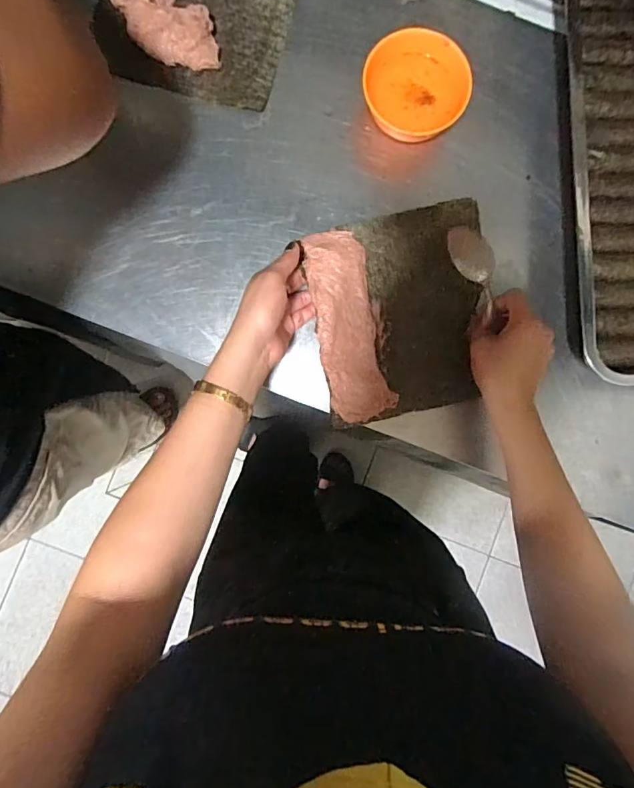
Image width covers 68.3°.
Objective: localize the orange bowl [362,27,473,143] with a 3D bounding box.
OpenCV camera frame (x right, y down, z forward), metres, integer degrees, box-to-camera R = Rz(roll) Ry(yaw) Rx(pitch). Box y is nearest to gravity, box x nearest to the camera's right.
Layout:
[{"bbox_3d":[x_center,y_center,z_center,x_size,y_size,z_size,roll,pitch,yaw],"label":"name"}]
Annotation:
[{"bbox_3d":[0.100,-0.311,0.488,0.104,0.048,0.103,0,87,-1],"label":"orange bowl"}]

